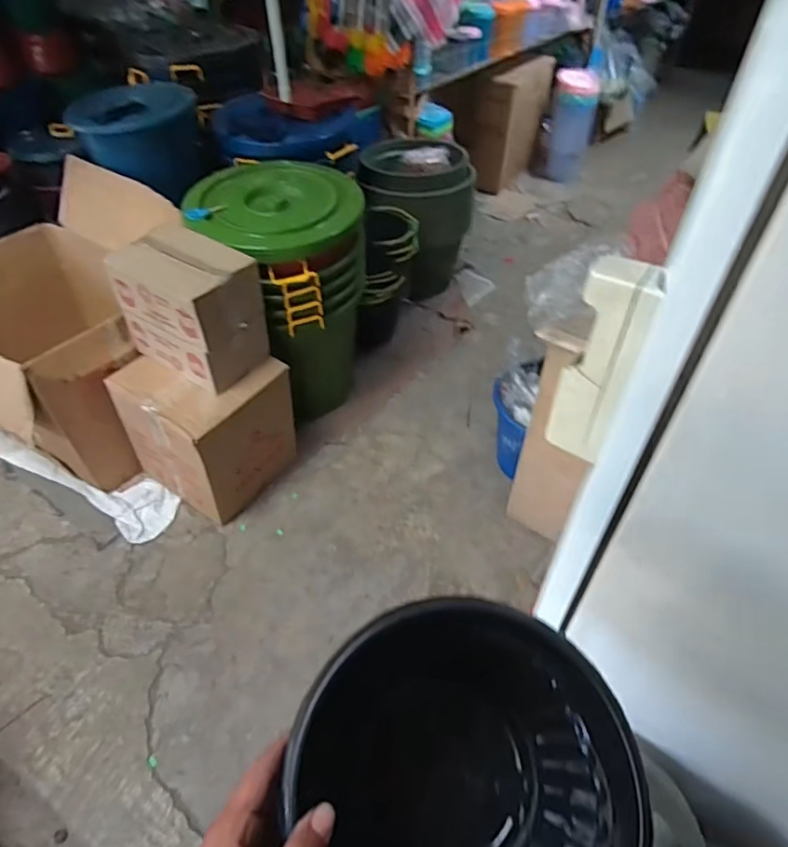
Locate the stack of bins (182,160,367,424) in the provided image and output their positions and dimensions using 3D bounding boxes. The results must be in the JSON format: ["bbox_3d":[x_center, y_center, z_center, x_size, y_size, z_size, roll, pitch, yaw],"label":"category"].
[{"bbox_3d":[-0.359,-0.387,1.790,0.439,0.720,0.439,21,48,20],"label":"stack of bins"}]

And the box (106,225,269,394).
[{"bbox_3d":[-0.525,-0.300,1.451,0.287,0.313,0.228,25,50,23],"label":"box"}]

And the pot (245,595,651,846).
[{"bbox_3d":[0.044,0.272,0.415,0.215,0.194,0.211,2,52,-2],"label":"pot"}]

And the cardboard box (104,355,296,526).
[{"bbox_3d":[-0.546,0.009,1.678,0.334,0.438,0.359,24,49,23],"label":"cardboard box"}]

